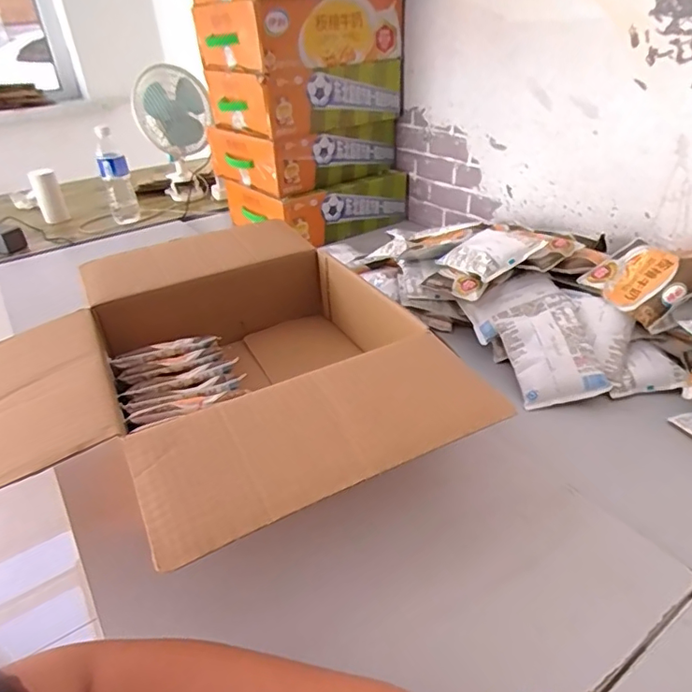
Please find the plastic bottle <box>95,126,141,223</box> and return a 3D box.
[{"bbox_3d":[-0.597,-0.433,1.354,0.072,0.233,0.083,-16,34,-18],"label":"plastic bottle"}]

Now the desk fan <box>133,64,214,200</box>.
[{"bbox_3d":[-0.464,-0.577,1.460,0.201,0.340,0.189,-13,33,-14],"label":"desk fan"}]

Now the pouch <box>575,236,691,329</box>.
[{"bbox_3d":[0.365,-0.083,0.641,0.092,0.019,0.115,-45,37,10],"label":"pouch"}]

